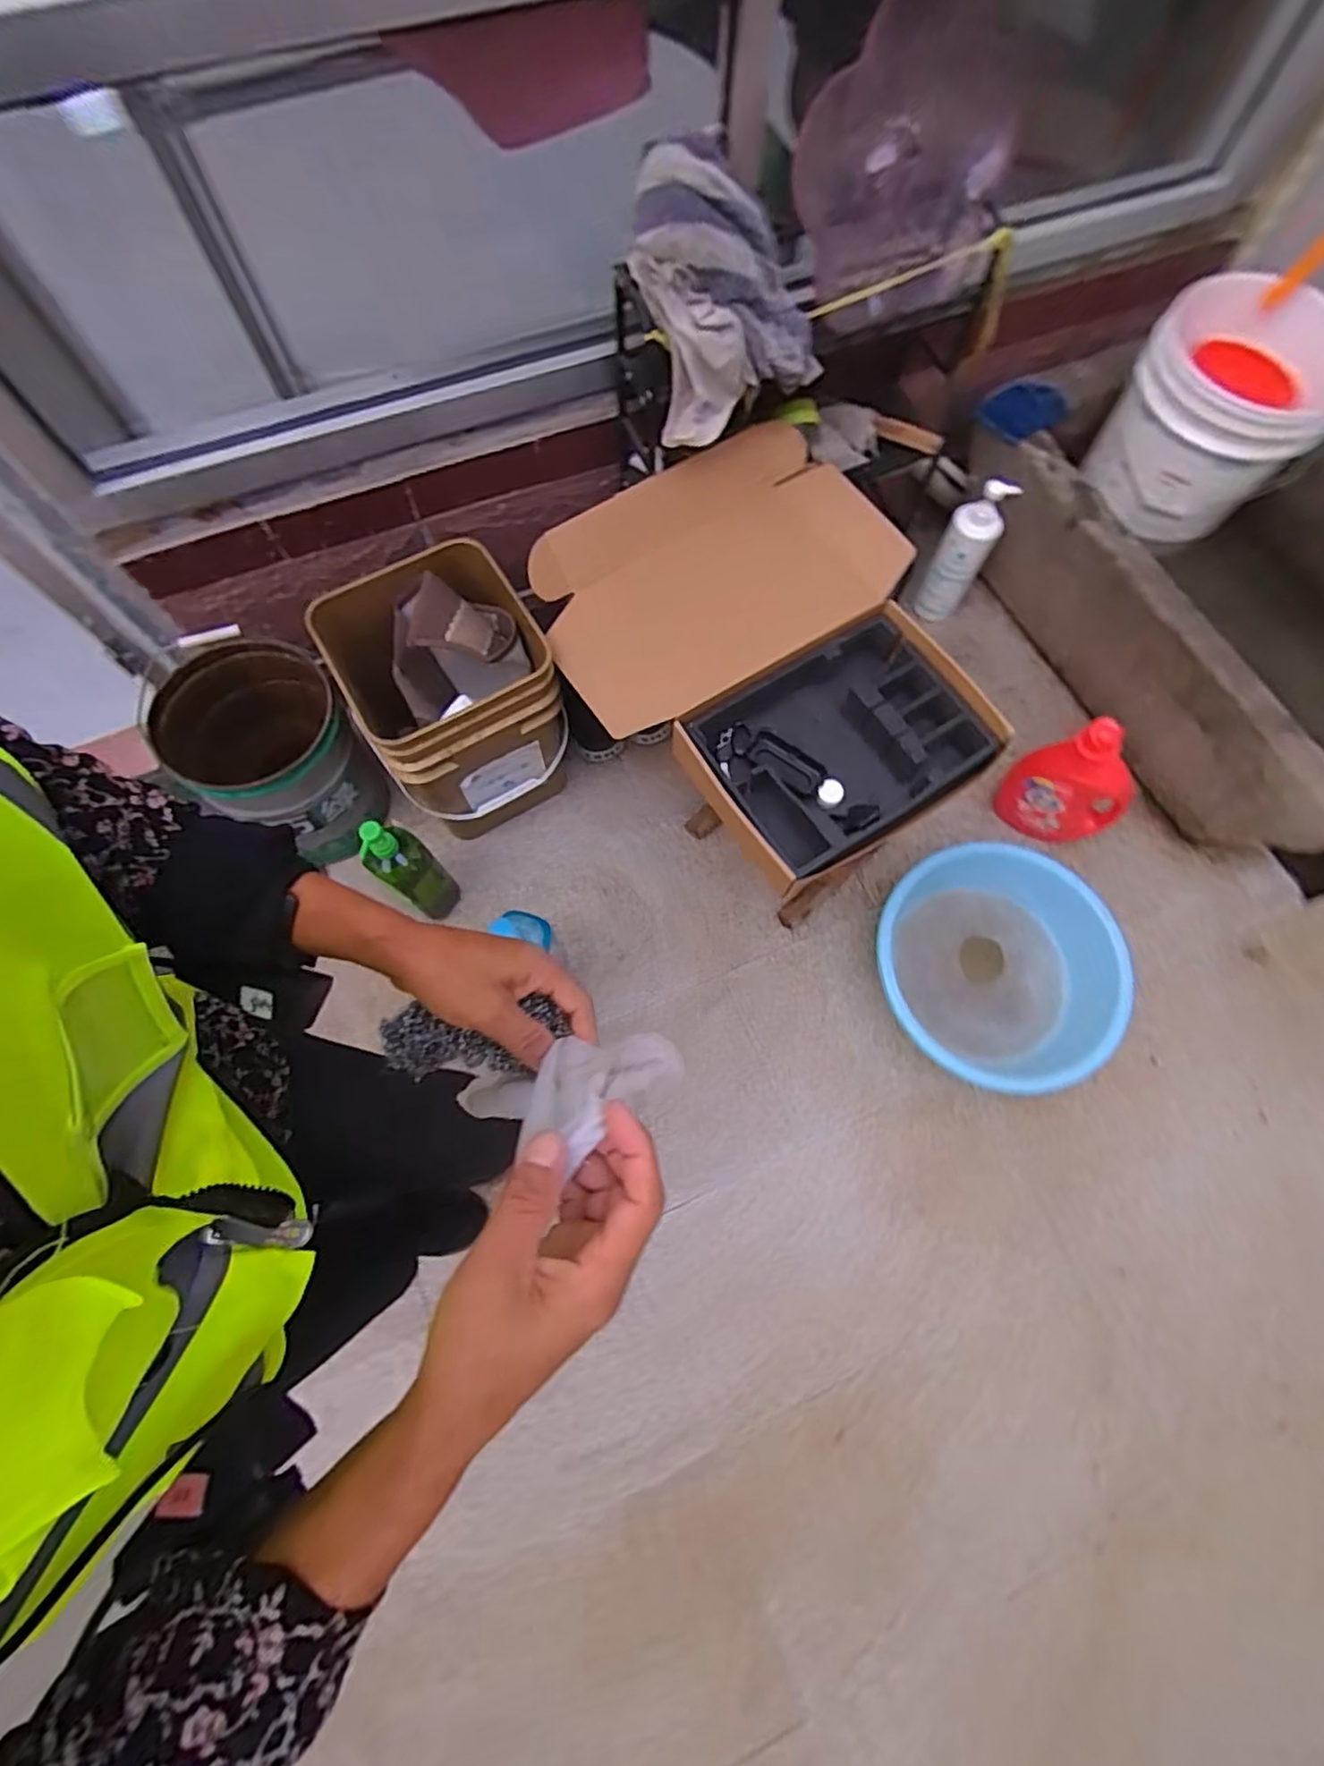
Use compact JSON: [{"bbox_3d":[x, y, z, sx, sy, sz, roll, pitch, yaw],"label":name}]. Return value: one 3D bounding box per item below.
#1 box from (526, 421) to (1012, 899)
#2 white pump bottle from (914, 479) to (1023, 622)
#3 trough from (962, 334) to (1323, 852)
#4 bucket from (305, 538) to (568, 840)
[{"bbox_3d":[0.149,-0.310,0.917,0.470,0.137,0.574,-29,76,-14],"label":"box"},{"bbox_3d":[0.542,-0.590,1.227,0.080,0.270,0.063,34,71,7],"label":"white pump bottle"},{"bbox_3d":[0.956,-0.499,1.190,0.573,0.281,0.880,-30,76,-15],"label":"trough"},{"bbox_3d":[-0.324,-0.277,1.081,0.263,0.373,0.273,-28,75,-14],"label":"bucket"}]

